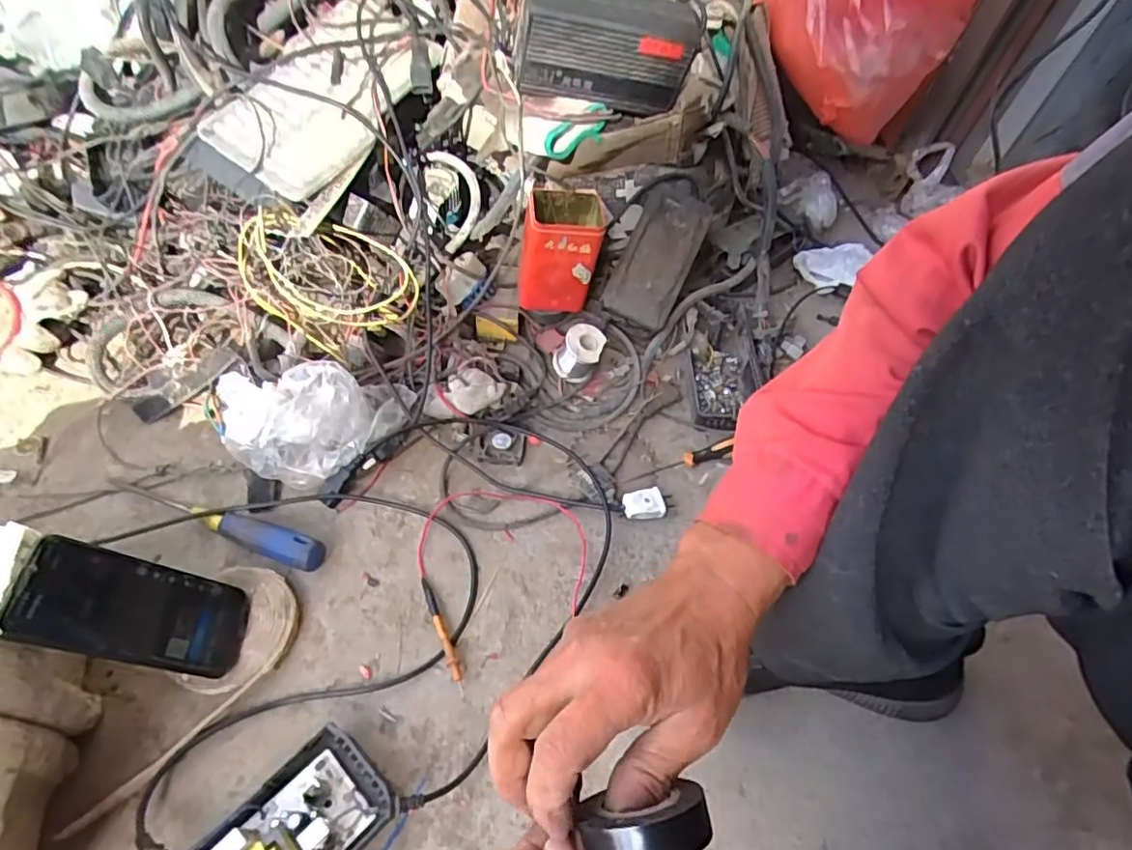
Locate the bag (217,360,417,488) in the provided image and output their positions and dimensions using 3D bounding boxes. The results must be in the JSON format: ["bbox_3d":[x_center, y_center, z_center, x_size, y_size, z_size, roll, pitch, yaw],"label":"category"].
[{"bbox_3d":[-0.251,-0.004,0.631,0.179,0.084,0.100,-8,55,-15],"label":"bag"}]

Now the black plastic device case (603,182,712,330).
[{"bbox_3d":[0.121,-0.224,0.785,0.089,0.024,0.194,24,87,-4],"label":"black plastic device case"}]

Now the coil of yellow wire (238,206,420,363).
[{"bbox_3d":[-0.253,-0.163,0.675,0.182,0.158,0.078,-24,22,-35],"label":"coil of yellow wire"}]

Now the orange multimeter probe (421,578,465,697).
[{"bbox_3d":[-0.114,0.191,0.560,0.010,0.014,0.115,-19,55,-19],"label":"orange multimeter probe"}]

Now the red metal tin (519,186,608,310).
[{"bbox_3d":[-0.008,-0.211,0.763,0.093,0.150,0.074,6,54,-3],"label":"red metal tin"}]

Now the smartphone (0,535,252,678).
[{"bbox_3d":[-0.333,0.147,0.476,0.012,0.164,0.078,-30,46,26],"label":"smartphone"}]

